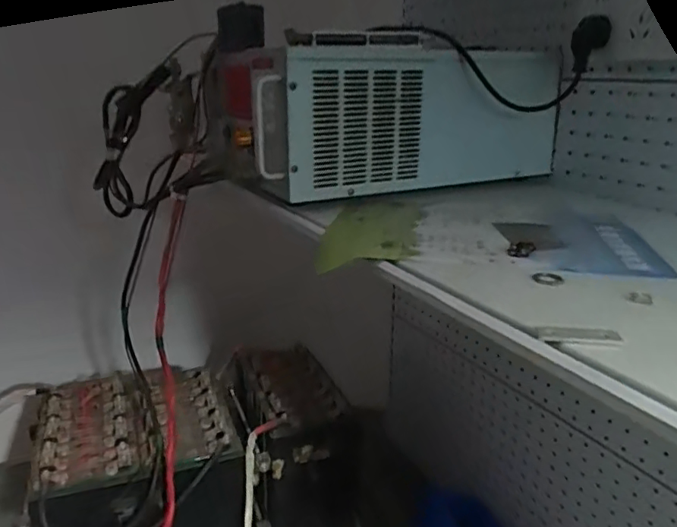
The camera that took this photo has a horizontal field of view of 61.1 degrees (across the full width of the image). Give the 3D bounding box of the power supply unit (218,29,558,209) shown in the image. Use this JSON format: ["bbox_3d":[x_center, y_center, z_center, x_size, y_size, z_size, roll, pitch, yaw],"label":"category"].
[{"bbox_3d":[0.078,-0.187,0.704,0.406,0.171,0.166,-13,23,-29],"label":"power supply unit"}]

